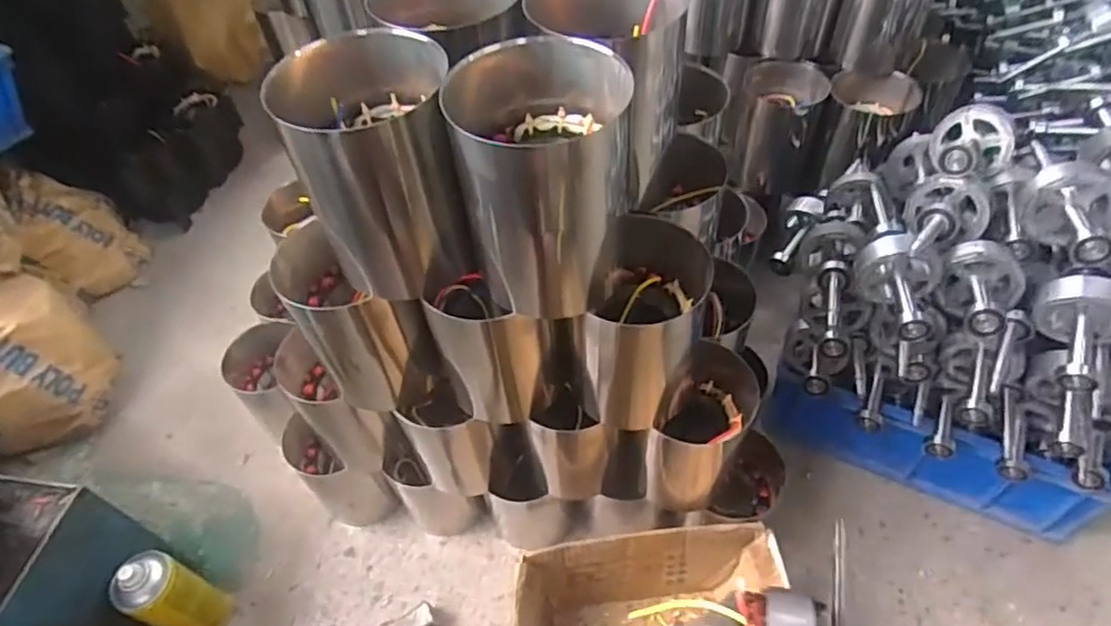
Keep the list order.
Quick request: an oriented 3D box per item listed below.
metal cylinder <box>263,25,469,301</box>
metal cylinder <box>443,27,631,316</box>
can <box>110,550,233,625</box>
[{"bbox_3d":[-0.132,-0.107,0.504,0.117,0.168,0.107,-20,52,-11],"label":"metal cylinder"},{"bbox_3d":[-0.006,-0.100,0.492,0.117,0.172,0.115,3,51,8],"label":"metal cylinder"},{"bbox_3d":[-0.436,0.339,0.760,0.067,0.181,0.063,-2,51,3],"label":"can"}]

